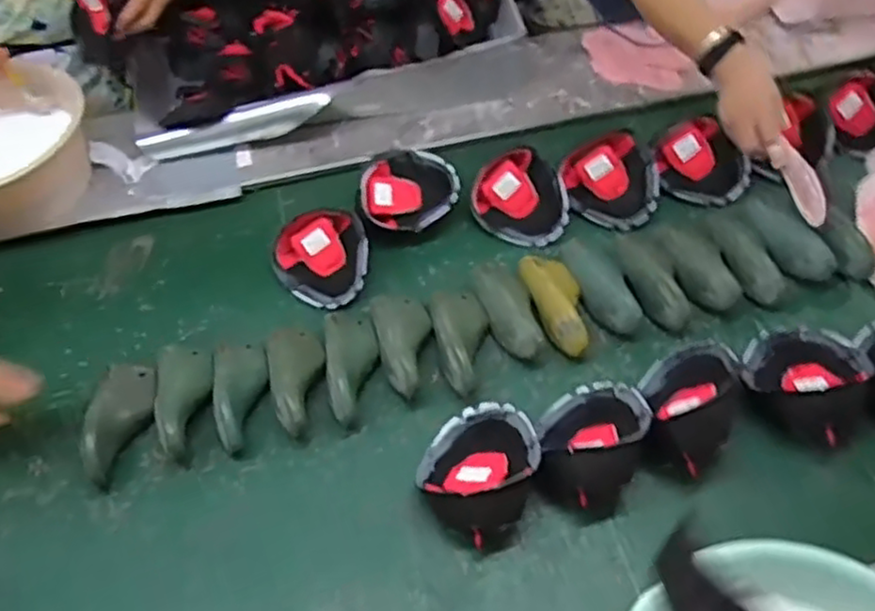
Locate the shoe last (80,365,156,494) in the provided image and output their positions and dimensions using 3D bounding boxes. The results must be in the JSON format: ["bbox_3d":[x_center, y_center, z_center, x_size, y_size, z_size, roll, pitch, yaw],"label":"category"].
[{"bbox_3d":[-0.380,0.134,0.845,0.073,0.044,0.158,-5,53,-2],"label":"shoe last"}]

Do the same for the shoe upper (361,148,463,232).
[{"bbox_3d":[-0.042,-0.176,1.047,0.139,0.060,0.130,-9,53,-5],"label":"shoe upper"}]

